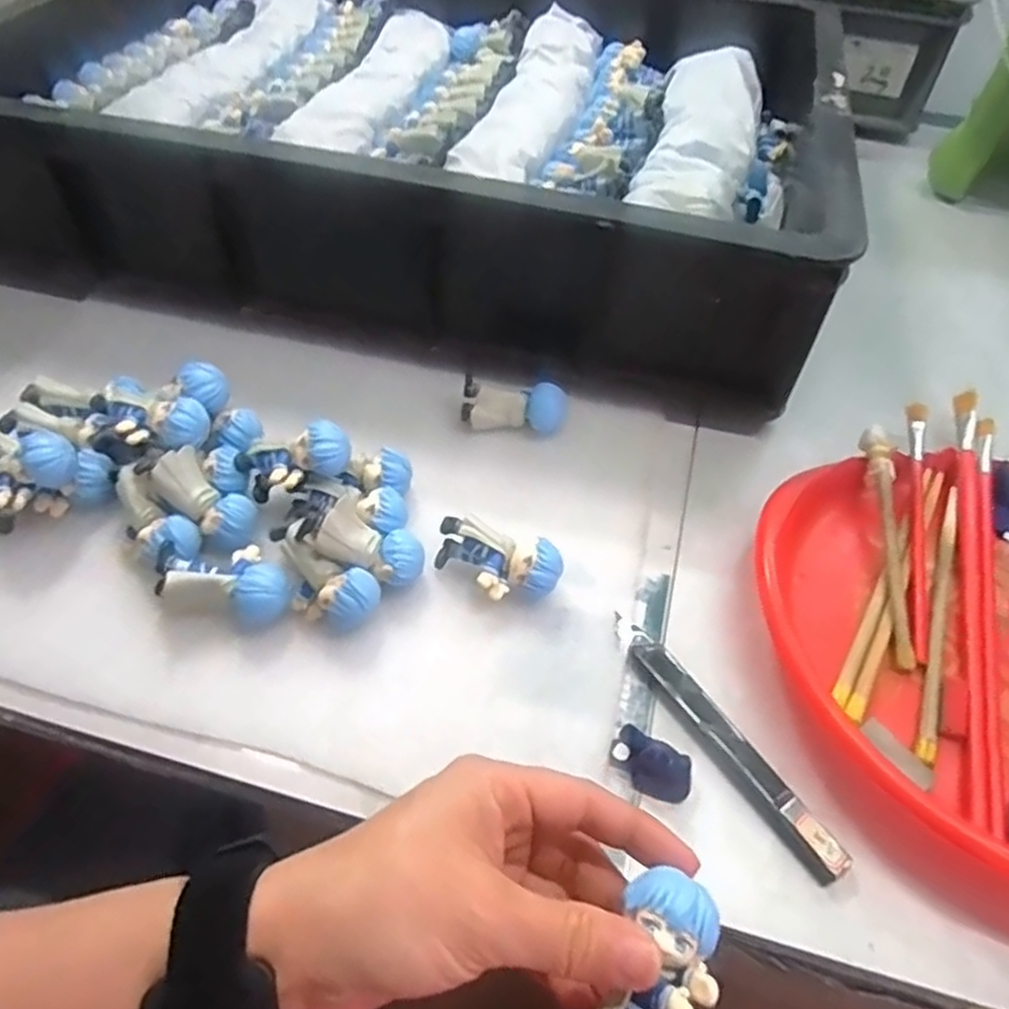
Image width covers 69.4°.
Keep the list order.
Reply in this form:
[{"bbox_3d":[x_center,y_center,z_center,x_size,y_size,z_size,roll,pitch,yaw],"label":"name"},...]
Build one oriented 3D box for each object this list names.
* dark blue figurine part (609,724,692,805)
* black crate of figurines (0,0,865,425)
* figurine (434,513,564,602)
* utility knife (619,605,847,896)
[{"bbox_3d":[0.063,0.111,0.312,0.036,0.018,0.020,29,54,15],"label":"dark blue figurine part"},{"bbox_3d":[-0.056,-0.298,0.559,0.578,0.115,0.400,12,54,8],"label":"black crate of figurines"},{"bbox_3d":[-0.004,0.031,0.363,0.063,0.028,0.031,17,52,6],"label":"figurine"},{"bbox_3d":[0.096,0.103,0.325,0.013,0.009,0.137,-26,59,-24],"label":"utility knife"}]

